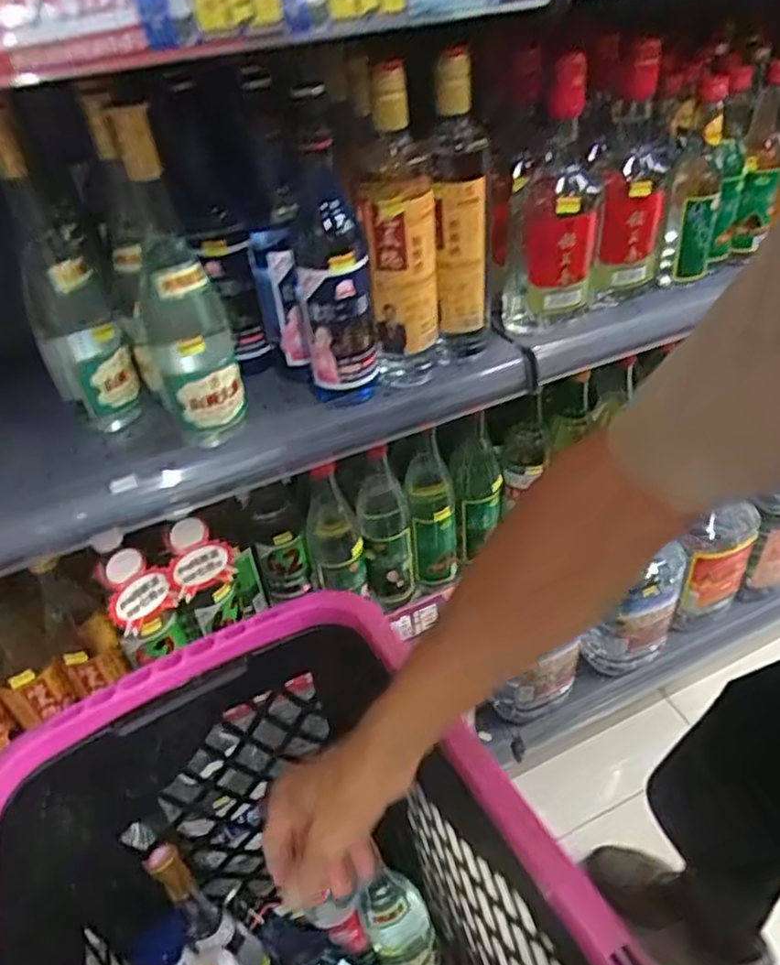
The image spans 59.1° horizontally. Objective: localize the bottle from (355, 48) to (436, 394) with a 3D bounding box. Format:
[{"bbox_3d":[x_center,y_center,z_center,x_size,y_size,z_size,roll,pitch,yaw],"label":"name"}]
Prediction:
[{"bbox_3d":[0.008,-0.208,0.594,0.060,0.261,0.052,-5,40,2],"label":"bottle"}]

